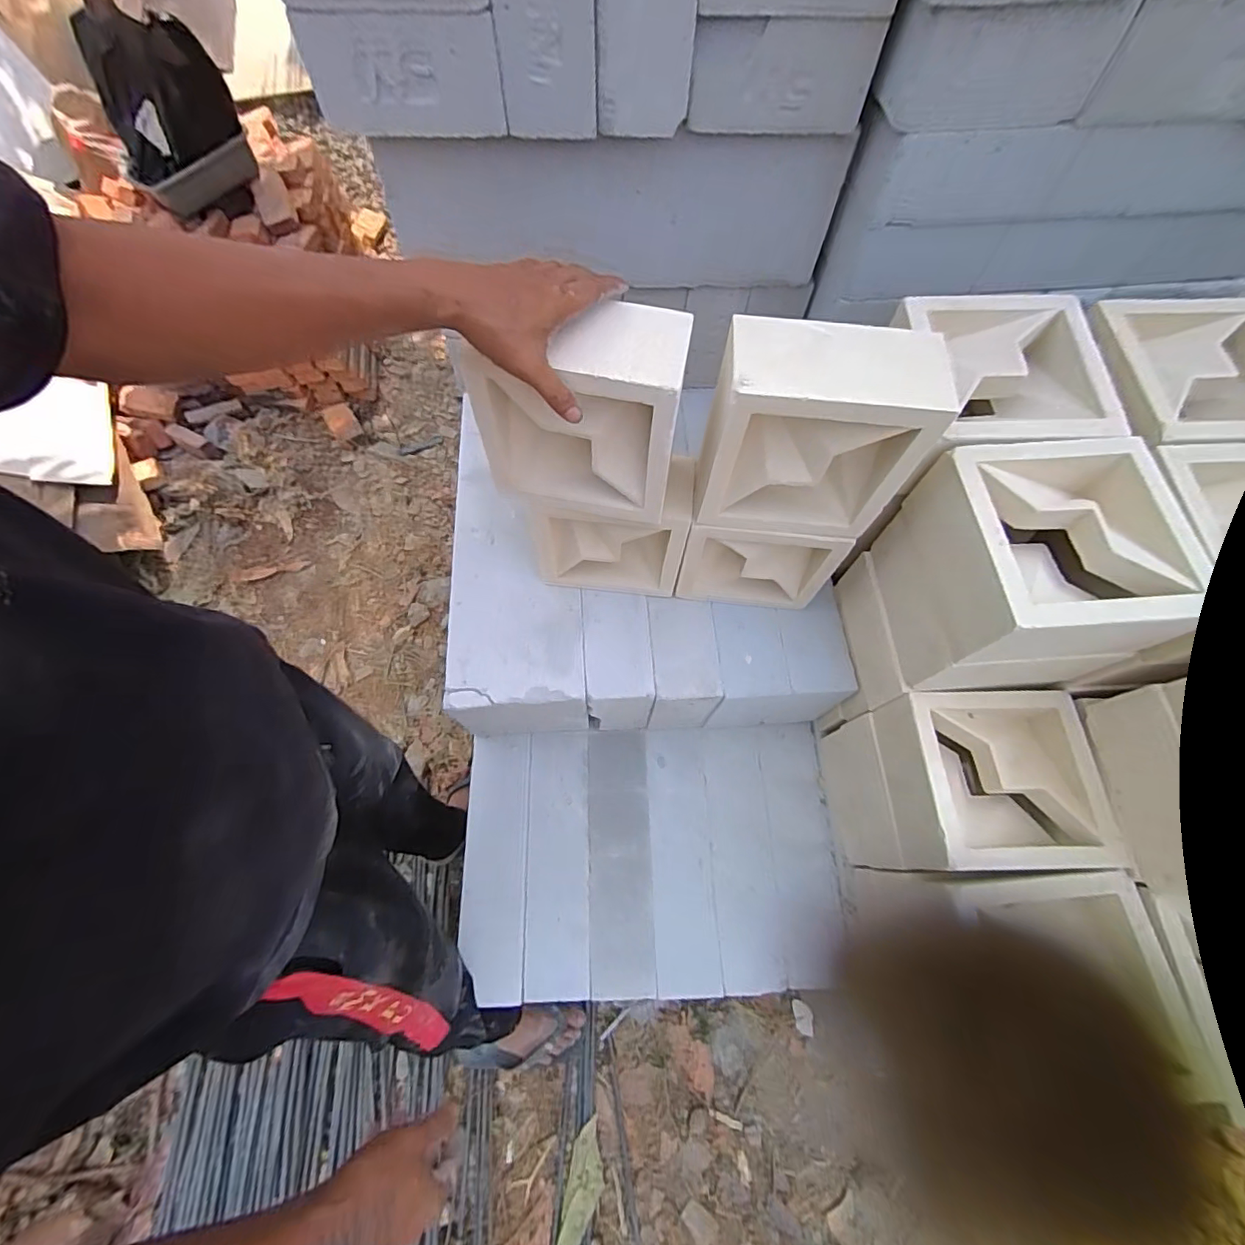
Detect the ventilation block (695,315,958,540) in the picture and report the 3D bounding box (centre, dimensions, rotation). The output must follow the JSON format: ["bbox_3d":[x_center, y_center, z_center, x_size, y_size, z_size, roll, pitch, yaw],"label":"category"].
[{"bbox_3d":[0.191,-0.194,0.557,0.196,0.190,0.105,6,68,3],"label":"ventilation block"}]

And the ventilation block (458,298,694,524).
[{"bbox_3d":[-0.038,-0.216,0.557,0.192,0.187,0.113,10,70,6],"label":"ventilation block"}]

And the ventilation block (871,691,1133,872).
[{"bbox_3d":[0.439,0.190,0.646,0.196,0.094,0.194,-1,68,-1],"label":"ventilation block"}]

